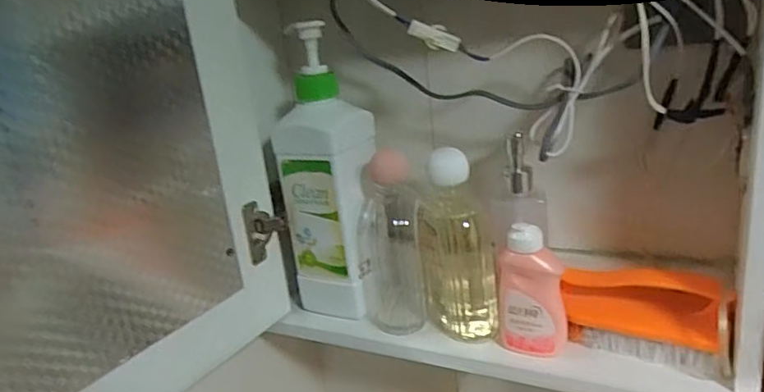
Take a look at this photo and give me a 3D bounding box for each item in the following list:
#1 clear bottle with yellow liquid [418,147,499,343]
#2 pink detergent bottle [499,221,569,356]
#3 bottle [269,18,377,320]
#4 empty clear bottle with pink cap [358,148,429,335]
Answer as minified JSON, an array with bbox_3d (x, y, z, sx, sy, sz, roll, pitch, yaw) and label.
[{"bbox_3d":[0.067,0.045,0.498,0.060,0.164,0.062,-6,18,4],"label":"clear bottle with yellow liquid"},{"bbox_3d":[0.124,0.077,0.459,0.054,0.106,0.029,3,20,28],"label":"pink detergent bottle"},{"bbox_3d":[-0.053,-0.019,0.549,0.081,0.265,0.069,3,21,30],"label":"bottle"},{"bbox_3d":[0.009,0.045,0.536,0.063,0.165,0.061,-7,18,-1],"label":"empty clear bottle with pink cap"}]

